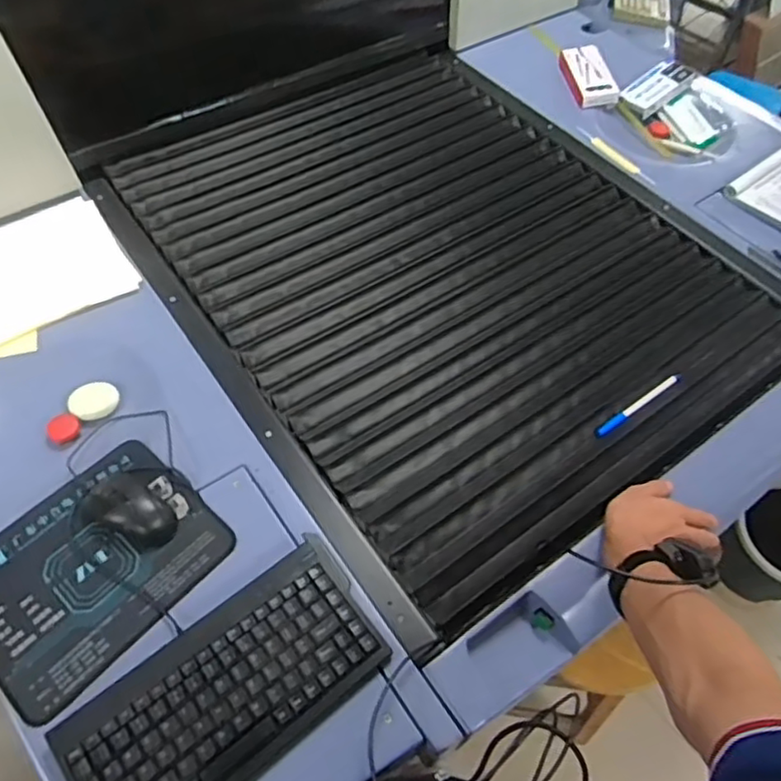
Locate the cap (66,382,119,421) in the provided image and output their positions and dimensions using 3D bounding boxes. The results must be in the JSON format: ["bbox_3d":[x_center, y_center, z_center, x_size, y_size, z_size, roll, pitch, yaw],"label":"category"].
[{"bbox_3d":[-0.393,0.013,0.837,0.061,0.012,0.052,-25,60,-18],"label":"cap"}]

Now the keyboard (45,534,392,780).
[{"bbox_3d":[-0.149,0.285,0.610,0.290,0.019,0.150,-35,64,-23],"label":"keyboard"}]

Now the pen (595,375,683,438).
[{"bbox_3d":[0.339,0.021,0.862,0.160,0.017,0.013,-30,62,-20],"label":"pen"}]

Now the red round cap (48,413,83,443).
[{"bbox_3d":[-0.420,0.049,0.812,0.037,0.009,0.039,-36,64,-24],"label":"red round cap"}]

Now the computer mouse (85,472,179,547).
[{"bbox_3d":[-0.291,0.128,0.710,0.110,0.042,0.056,27,59,15],"label":"computer mouse"}]

